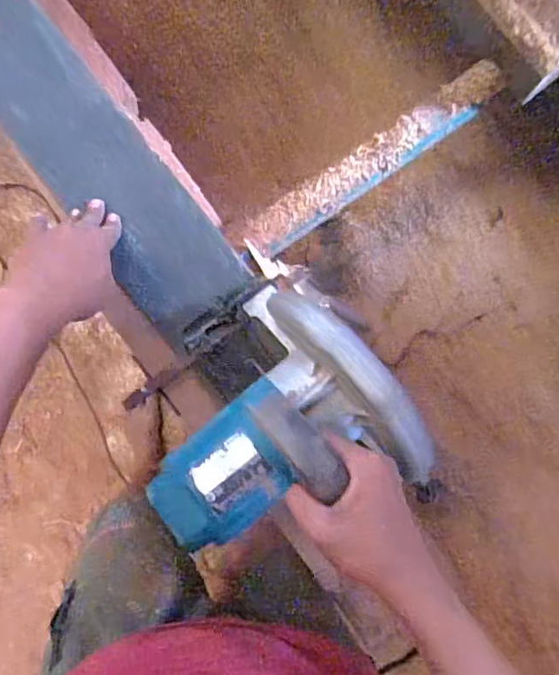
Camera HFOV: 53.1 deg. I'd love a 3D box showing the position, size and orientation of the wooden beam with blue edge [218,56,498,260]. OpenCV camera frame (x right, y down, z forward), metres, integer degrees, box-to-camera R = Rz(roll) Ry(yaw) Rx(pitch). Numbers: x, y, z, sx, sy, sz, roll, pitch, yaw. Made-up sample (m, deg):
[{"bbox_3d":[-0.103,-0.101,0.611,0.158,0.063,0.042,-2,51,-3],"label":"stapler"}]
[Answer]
[{"bbox_3d":[0.126,-0.241,0.765,0.437,0.044,0.063,-36,89,-8],"label":"wooden beam with blue edge"}]

